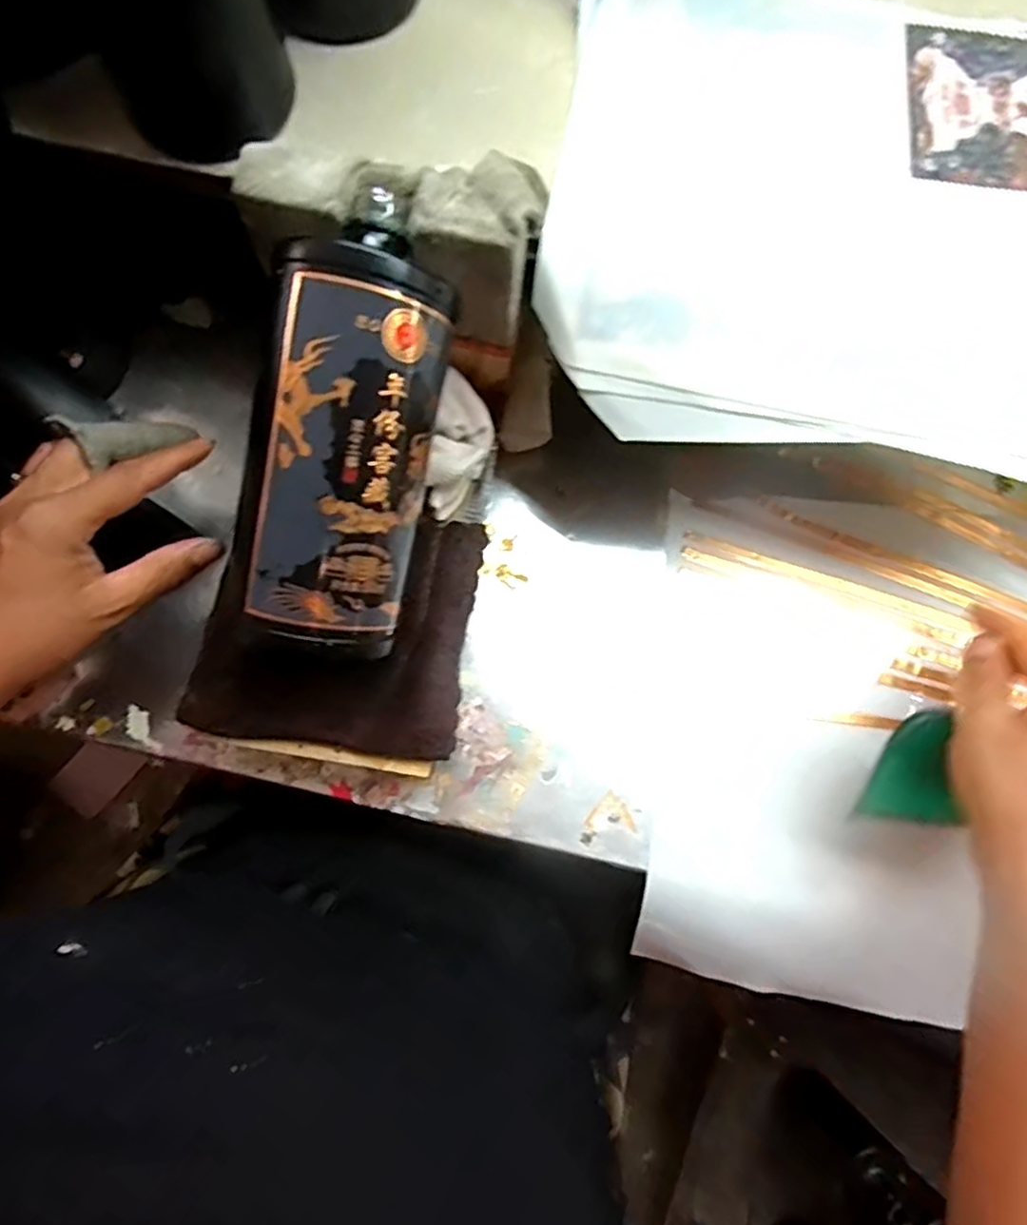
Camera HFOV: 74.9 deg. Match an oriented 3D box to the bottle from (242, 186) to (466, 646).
[{"bbox_3d":[-0.068,-0.081,0.283,0.066,0.048,0.195,9,94,1],"label":"bottle"}]

